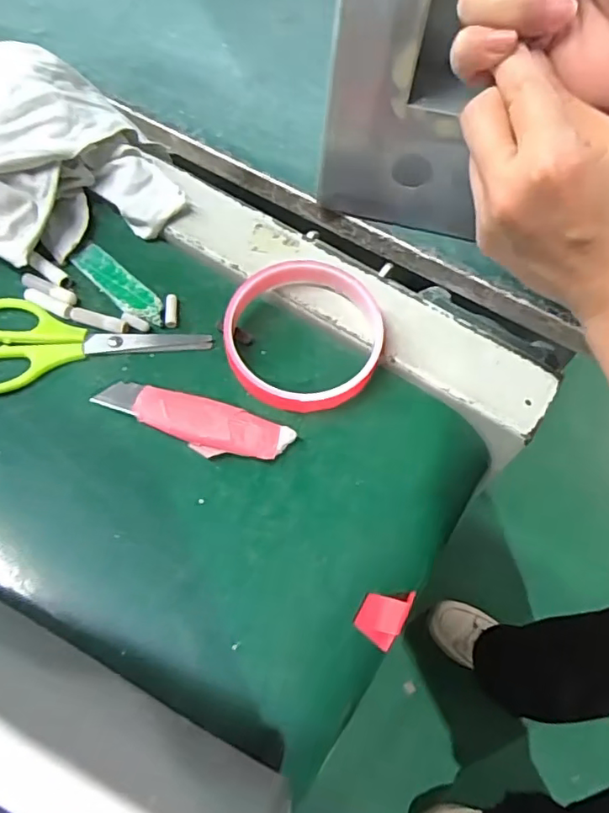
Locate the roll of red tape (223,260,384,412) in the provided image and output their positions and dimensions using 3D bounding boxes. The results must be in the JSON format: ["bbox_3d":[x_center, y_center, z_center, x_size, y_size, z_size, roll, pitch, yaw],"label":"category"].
[{"bbox_3d":[0.001,-0.042,0.305,0.083,0.026,0.096,8,60,0],"label":"roll of red tape"}]

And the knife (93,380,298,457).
[{"bbox_3d":[-0.057,0.008,0.284,0.100,0.013,0.025,17,61,6],"label":"knife"}]

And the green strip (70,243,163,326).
[{"bbox_3d":[-0.109,-0.072,0.328,0.076,0.004,0.020,39,65,17],"label":"green strip"}]

